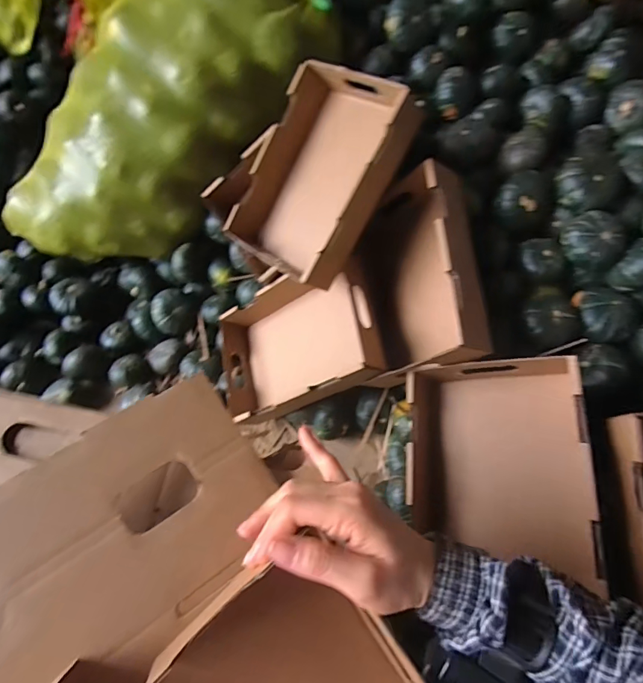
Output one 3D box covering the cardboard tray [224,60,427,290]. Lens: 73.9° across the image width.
[{"bbox_3d":[-0.007,-0.258,0.684,0.217,0.070,0.310,40,109,31],"label":"cardboard tray"}]

